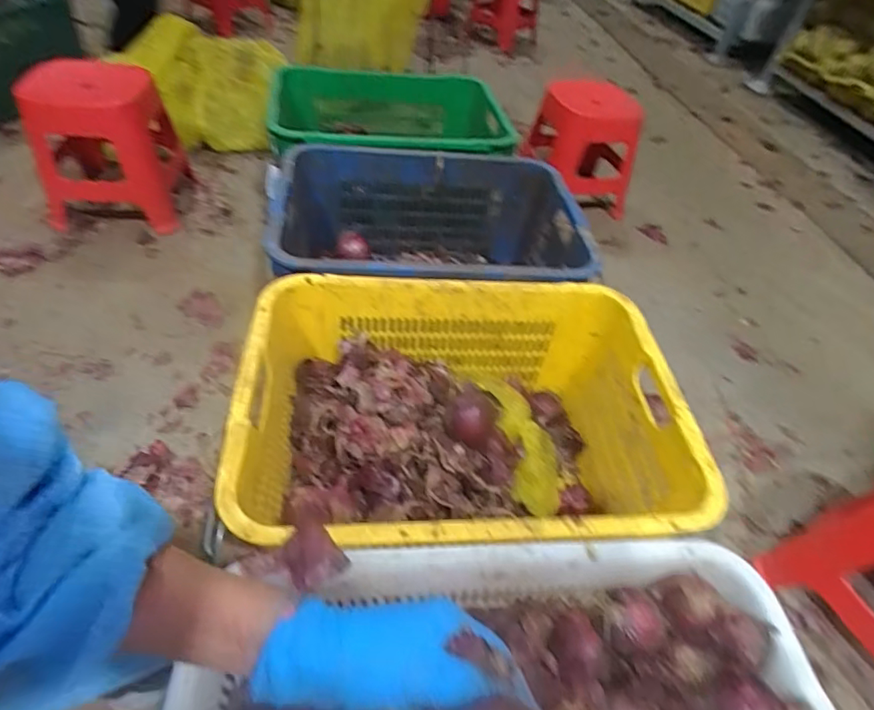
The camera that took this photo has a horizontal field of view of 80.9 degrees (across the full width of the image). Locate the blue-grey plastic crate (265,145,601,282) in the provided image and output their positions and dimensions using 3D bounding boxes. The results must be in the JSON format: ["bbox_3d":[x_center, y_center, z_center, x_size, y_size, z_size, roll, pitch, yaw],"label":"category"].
[{"bbox_3d":[-0.015,-0.220,1.096,0.607,0.260,0.466,-2,48,-10],"label":"blue-grey plastic crate"}]

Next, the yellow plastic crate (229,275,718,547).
[{"bbox_3d":[0.037,0.124,0.801,0.599,0.285,0.438,1,48,-7],"label":"yellow plastic crate"}]

